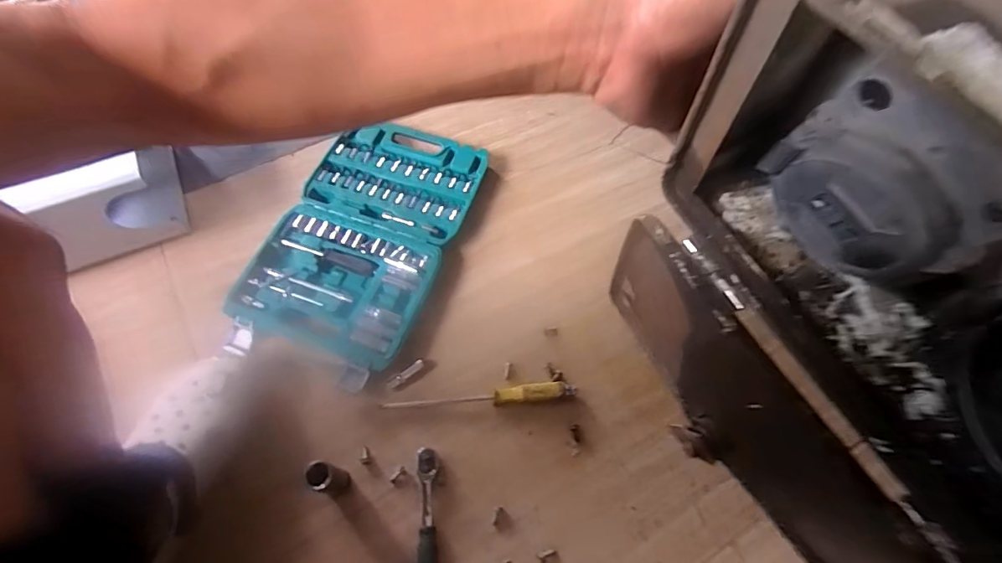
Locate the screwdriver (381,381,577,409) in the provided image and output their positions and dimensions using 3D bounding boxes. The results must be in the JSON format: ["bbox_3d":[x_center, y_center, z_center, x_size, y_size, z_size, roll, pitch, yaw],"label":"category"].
[{"bbox_3d":[-0.025,0.143,0.585,0.233,0.017,0.020,-6,61,-6],"label":"screwdriver"}]

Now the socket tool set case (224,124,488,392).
[{"bbox_3d":[-0.195,-0.065,0.701,0.240,0.029,0.402,17,61,7],"label":"socket tool set case"}]

